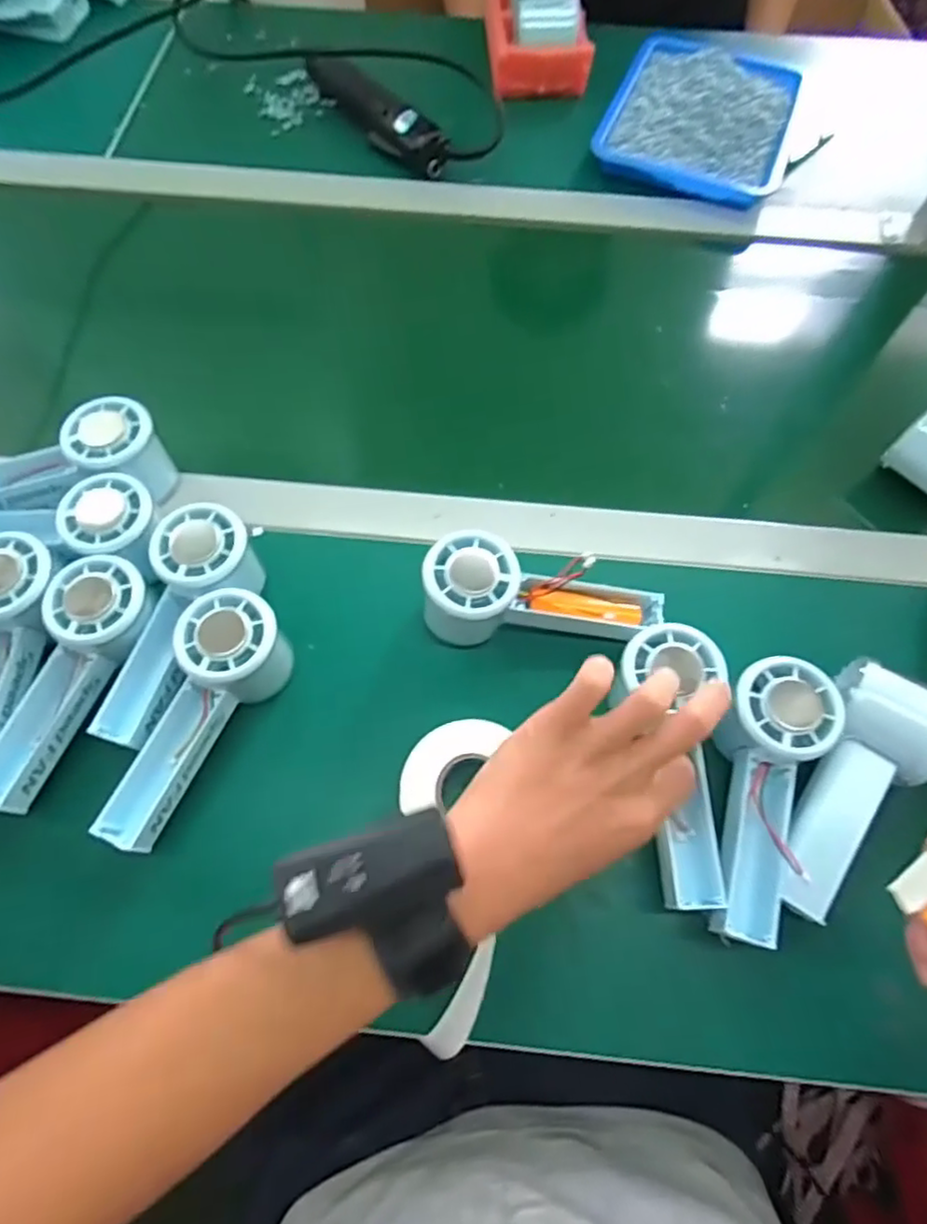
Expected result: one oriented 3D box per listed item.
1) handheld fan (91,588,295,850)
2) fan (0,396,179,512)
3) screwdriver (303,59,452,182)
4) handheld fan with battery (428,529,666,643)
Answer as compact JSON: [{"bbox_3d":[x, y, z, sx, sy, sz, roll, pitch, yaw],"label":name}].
[{"bbox_3d":[-0.159,0.064,0.382,0.056,0.066,0.152,25,69,10],"label":"handheld fan"},{"bbox_3d":[-0.284,-0.099,0.447,0.147,0.055,0.058,-9,67,-3],"label":"fan"},{"bbox_3d":[-0.091,-0.494,0.636,0.041,0.040,0.206,-36,72,-14],"label":"screwdriver"},{"bbox_3d":[0.048,-0.008,0.417,0.156,0.062,0.056,7,66,-11],"label":"handheld fan with battery"}]

